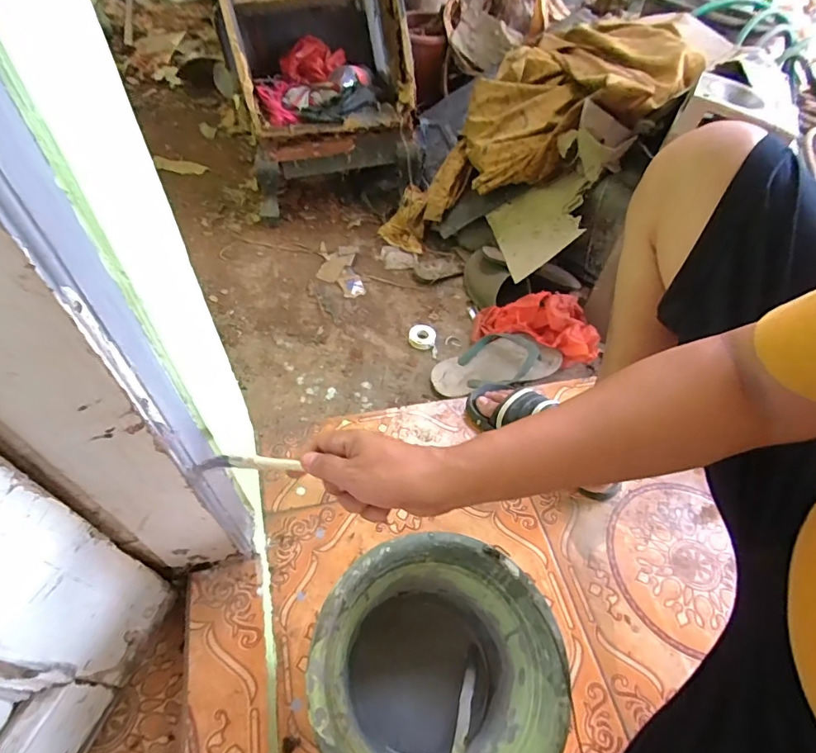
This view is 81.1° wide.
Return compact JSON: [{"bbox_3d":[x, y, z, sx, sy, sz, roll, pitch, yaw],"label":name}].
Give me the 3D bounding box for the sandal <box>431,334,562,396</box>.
[{"bbox_3d":[0.162,-0.024,0.886,0.240,0.052,0.097,-16,55,-15],"label":"sandal"}]

